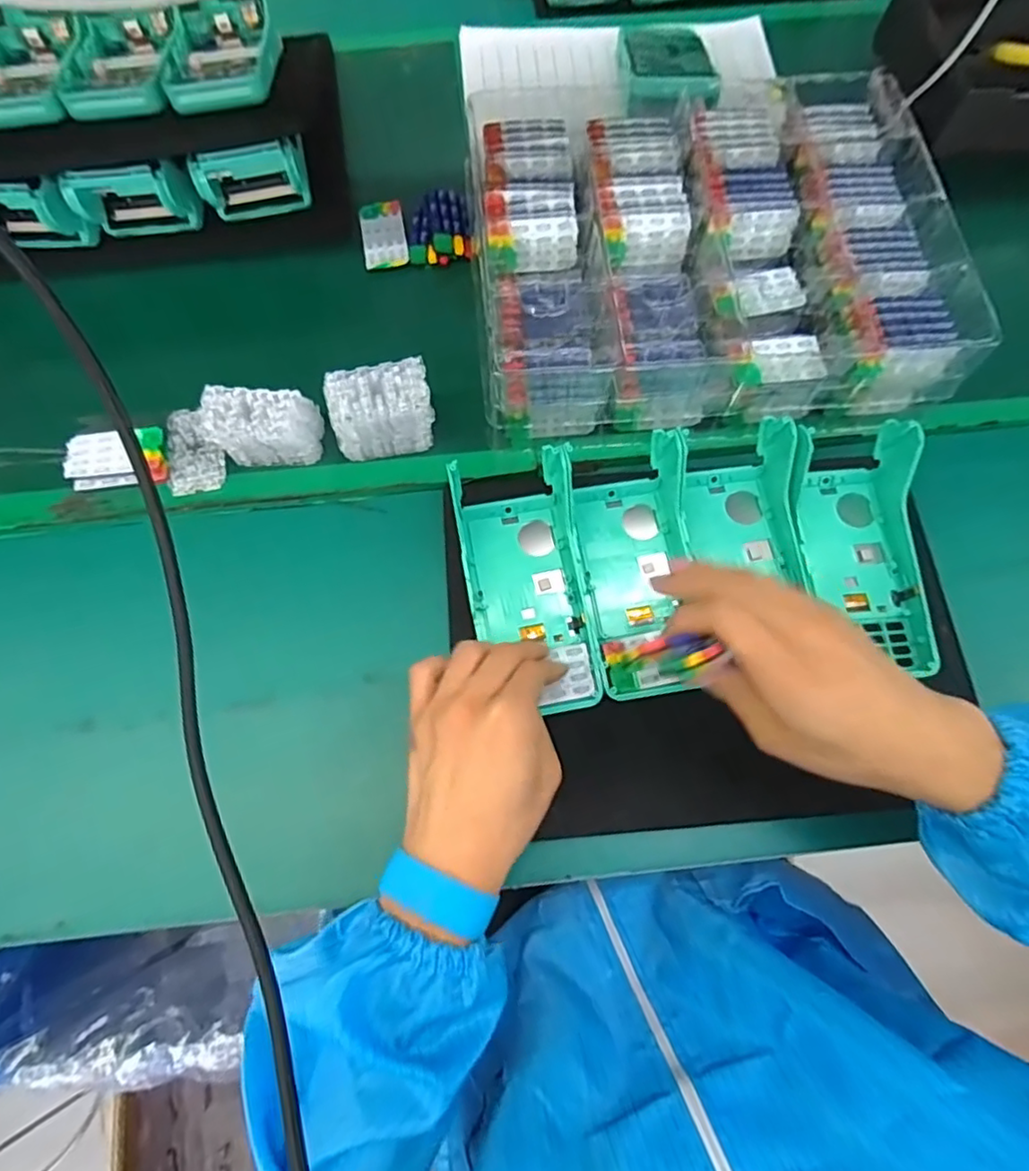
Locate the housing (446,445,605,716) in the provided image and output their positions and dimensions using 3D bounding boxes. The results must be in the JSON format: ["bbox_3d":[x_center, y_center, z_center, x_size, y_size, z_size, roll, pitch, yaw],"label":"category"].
[{"bbox_3d":[0.007,-0.004,0.403,0.077,0.032,0.175,-10,71,-4],"label":"housing"}]

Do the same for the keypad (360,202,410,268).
[{"bbox_3d":[-0.111,-0.297,0.509,0.037,0.010,0.062,-10,71,-4],"label":"keypad"}]

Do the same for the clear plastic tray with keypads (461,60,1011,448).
[{"bbox_3d":[0.132,-0.278,0.471,0.346,0.077,0.322,-4,71,-2],"label":"clear plastic tray with keypads"}]

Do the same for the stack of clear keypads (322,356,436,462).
[{"bbox_3d":[-0.092,-0.119,0.428,0.067,0.068,0.035,-12,71,-4],"label":"stack of clear keypads"}]

